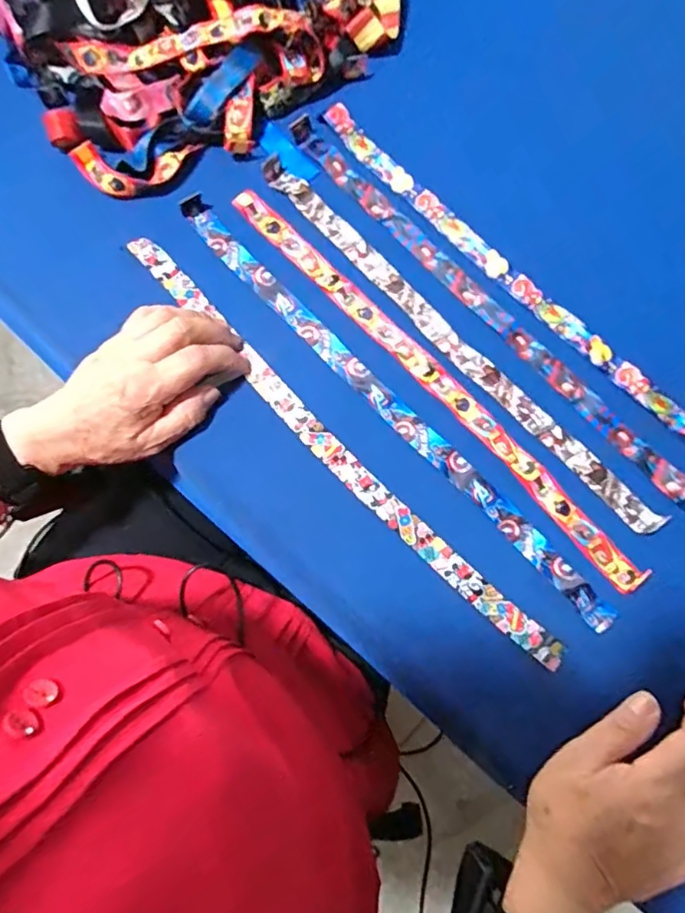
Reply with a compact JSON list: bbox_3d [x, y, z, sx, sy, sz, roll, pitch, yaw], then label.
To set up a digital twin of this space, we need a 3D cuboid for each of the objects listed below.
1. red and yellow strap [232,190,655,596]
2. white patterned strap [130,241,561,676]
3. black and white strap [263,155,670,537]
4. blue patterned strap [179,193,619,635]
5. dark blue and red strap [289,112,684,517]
[{"bbox_3d":[0.069,-0.063,0.449,0.027,0.004,0.425,-42,82,-8],"label":"red and yellow strap"},{"bbox_3d":[-0.011,-0.011,0.438,0.026,0.009,0.447,-43,81,-8],"label":"white patterned strap"},{"bbox_3d":[0.086,-0.095,0.457,0.025,0.006,0.413,-43,82,-8],"label":"black and white strap"},{"bbox_3d":[0.031,-0.044,0.444,0.023,0.010,0.448,-42,81,-12],"label":"blue patterned strap"},{"bbox_3d":[0.119,-0.119,0.462,0.025,0.008,0.452,-42,82,-11],"label":"dark blue and red strap"}]

